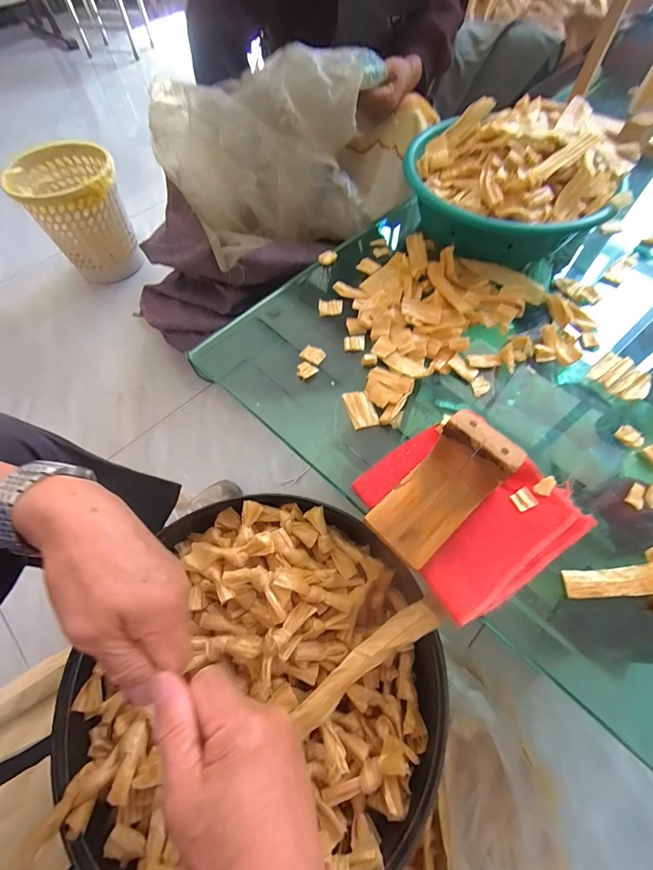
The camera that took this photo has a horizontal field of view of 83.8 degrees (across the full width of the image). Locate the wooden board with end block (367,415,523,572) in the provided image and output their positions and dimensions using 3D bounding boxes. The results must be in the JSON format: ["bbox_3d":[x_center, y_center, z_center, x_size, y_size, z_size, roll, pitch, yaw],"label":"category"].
[{"bbox_3d":[0.087,0.042,0.291,0.105,0.071,0.067,-39,67,-18],"label":"wooden board with end block"}]

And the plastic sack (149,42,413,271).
[{"bbox_3d":[-0.087,-0.533,0.692,0.388,0.239,0.262,-30,65,-14],"label":"plastic sack"}]

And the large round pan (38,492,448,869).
[{"bbox_3d":[-0.053,0.218,0.330,0.297,0.076,0.315,-1,61,1],"label":"large round pan"}]

